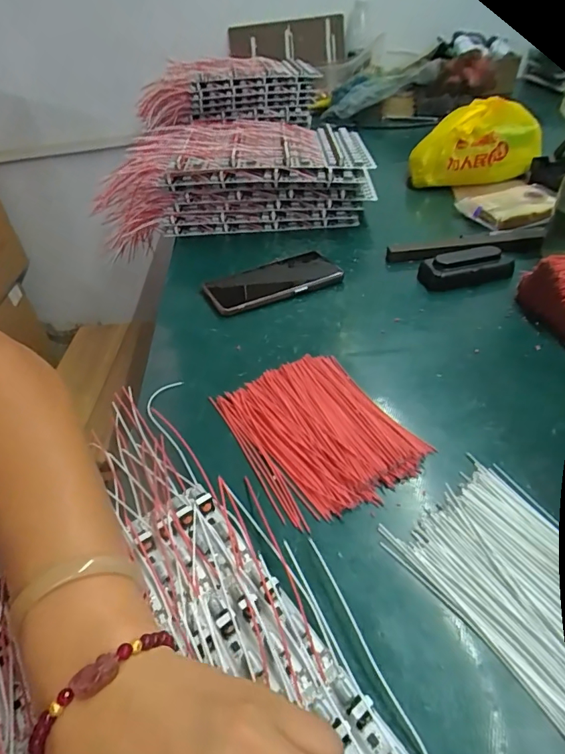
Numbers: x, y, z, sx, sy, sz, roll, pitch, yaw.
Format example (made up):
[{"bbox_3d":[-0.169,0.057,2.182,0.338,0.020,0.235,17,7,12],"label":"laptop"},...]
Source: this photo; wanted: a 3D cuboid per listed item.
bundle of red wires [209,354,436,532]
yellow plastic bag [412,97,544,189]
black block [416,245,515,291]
[{"bbox_3d":[0.027,0.040,0.372,0.122,0.013,0.154,-24,46,-23],"label":"bundle of red wires"},{"bbox_3d":[0.304,-0.370,0.721,0.191,0.110,0.099,13,45,22],"label":"yellow plastic bag"},{"bbox_3d":[0.220,-0.129,0.542,0.106,0.035,0.051,-8,41,-6],"label":"black block"}]

